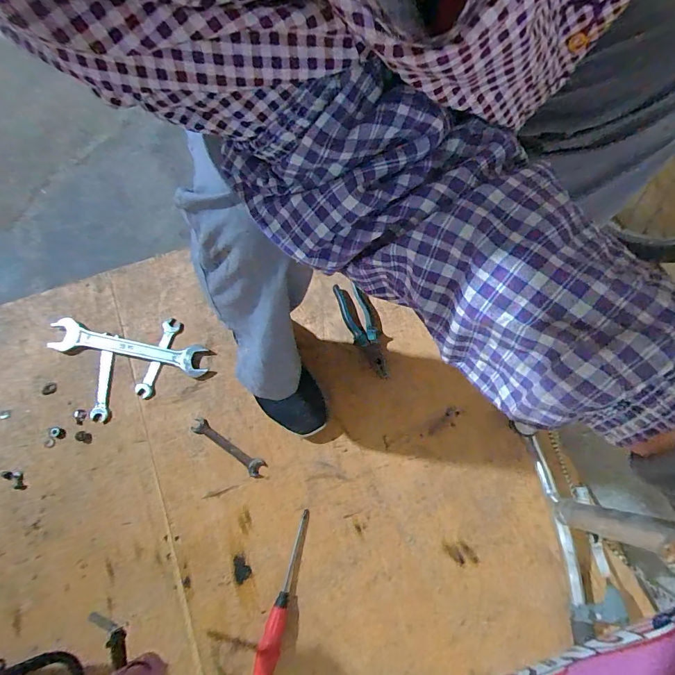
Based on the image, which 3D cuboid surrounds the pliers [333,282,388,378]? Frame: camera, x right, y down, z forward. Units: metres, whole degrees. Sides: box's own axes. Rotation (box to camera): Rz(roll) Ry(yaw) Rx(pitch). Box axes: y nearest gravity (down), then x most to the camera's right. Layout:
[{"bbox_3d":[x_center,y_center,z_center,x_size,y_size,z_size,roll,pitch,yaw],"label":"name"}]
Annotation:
[{"bbox_3d":[0.054,-0.017,0.720,0.061,0.016,0.188,-23,74,-8],"label":"pliers"}]

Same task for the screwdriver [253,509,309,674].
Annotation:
[{"bbox_3d":[-0.078,0.382,0.574,0.030,0.026,0.224,16,72,4],"label":"screwdriver"}]

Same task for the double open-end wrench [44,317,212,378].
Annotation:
[{"bbox_3d":[-0.382,0.017,0.703,0.295,0.016,0.057,11,72,2],"label":"double open-end wrench"}]

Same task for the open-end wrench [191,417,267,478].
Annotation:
[{"bbox_3d":[-0.185,0.187,0.653,0.144,0.008,0.030,32,74,9],"label":"open-end wrench"}]

